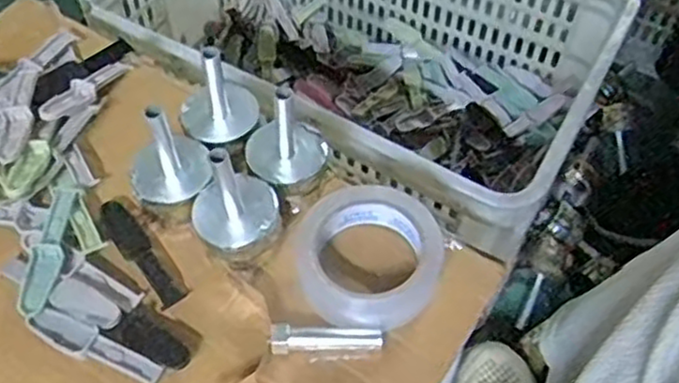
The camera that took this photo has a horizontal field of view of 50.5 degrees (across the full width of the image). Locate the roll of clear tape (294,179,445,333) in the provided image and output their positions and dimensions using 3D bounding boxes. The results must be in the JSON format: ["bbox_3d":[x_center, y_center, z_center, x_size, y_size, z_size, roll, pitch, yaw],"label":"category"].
[{"bbox_3d":[0.021,0.047,0.525,0.100,0.043,0.103,1,55,-1],"label":"roll of clear tape"}]

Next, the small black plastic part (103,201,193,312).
[{"bbox_3d":[-0.150,0.044,0.542,0.023,0.011,0.099,-33,62,-22],"label":"small black plastic part"}]

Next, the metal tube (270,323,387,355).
[{"bbox_3d":[-0.008,0.102,0.502,0.077,0.016,0.016,-1,55,-2],"label":"metal tube"}]

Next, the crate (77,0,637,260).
[{"bbox_3d":[0.019,-0.152,0.853,0.513,0.223,0.352,26,59,16],"label":"crate"}]

